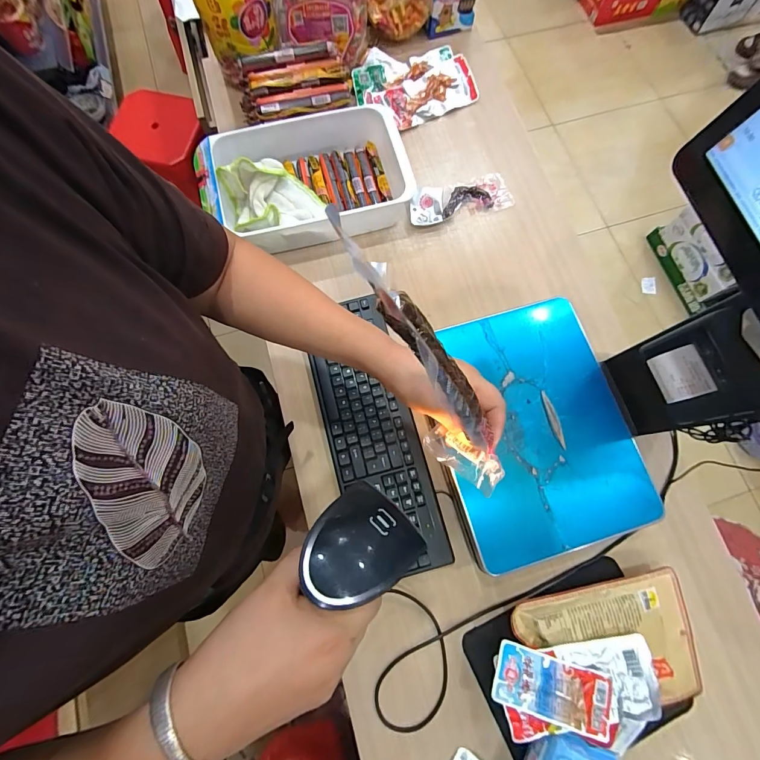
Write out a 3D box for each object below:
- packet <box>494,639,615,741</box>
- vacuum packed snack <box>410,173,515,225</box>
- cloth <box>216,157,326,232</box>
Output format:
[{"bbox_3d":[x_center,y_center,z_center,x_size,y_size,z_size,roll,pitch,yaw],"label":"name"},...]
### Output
[{"bbox_3d":[0.214,0.385,0.465,0.137,0.007,0.066,15,68,9],"label":"packet"},{"bbox_3d":[0.148,-0.341,0.691,0.192,0.026,0.073,-15,77,-5],"label":"vacuum packed snack"},{"bbox_3d":[-0.178,-0.312,0.640,0.154,0.070,0.146,-18,77,-5],"label":"cloth"}]

